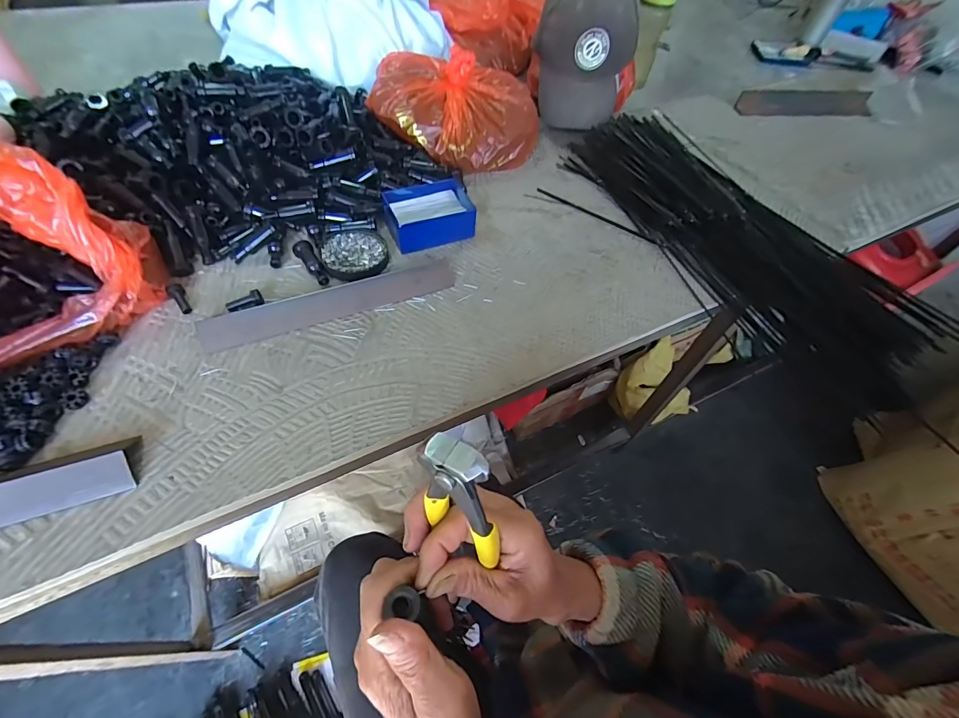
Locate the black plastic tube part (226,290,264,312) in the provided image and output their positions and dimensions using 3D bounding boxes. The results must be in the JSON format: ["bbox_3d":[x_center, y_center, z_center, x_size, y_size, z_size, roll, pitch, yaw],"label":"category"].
[{"bbox_3d":[-0.267,-0.065,0.469,0.037,0.018,0.014,-29,63,-22],"label":"black plastic tube part"}]

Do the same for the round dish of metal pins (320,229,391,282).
[{"bbox_3d":[-0.162,-0.138,0.539,0.083,0.010,0.087,2,56,-4],"label":"round dish of metal pins"}]

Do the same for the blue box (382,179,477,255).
[{"bbox_3d":[-0.068,-0.200,0.568,0.117,0.047,0.098,-18,60,-17],"label":"blue box"}]

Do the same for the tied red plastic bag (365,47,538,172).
[{"bbox_3d":[-0.030,-0.388,0.649,0.268,0.112,0.178,-11,58,-12],"label":"tied red plastic bag"}]

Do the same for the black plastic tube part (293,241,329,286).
[{"bbox_3d":[-0.206,-0.118,0.508,0.022,0.018,0.067,-29,63,-22],"label":"black plastic tube part"}]

